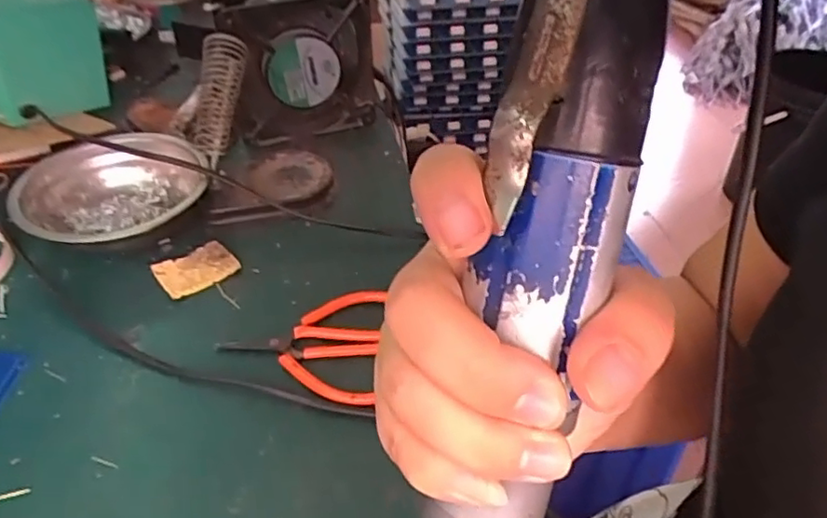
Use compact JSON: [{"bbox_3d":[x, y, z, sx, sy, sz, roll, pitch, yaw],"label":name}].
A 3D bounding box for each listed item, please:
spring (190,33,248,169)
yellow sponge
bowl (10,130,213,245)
[{"bbox_3d":[-0.158,-0.129,0.505,0.029,0.134,0.023,42,51,6],"label":"spring"},{"bbox_3d":[-0.145,0.006,0.421,0.047,0.008,0.038,-26,48,-29],"label":"yellow sponge"},{"bbox_3d":[-0.208,-0.041,0.446,0.122,0.039,0.119,1,41,-1],"label":"bowl"}]

